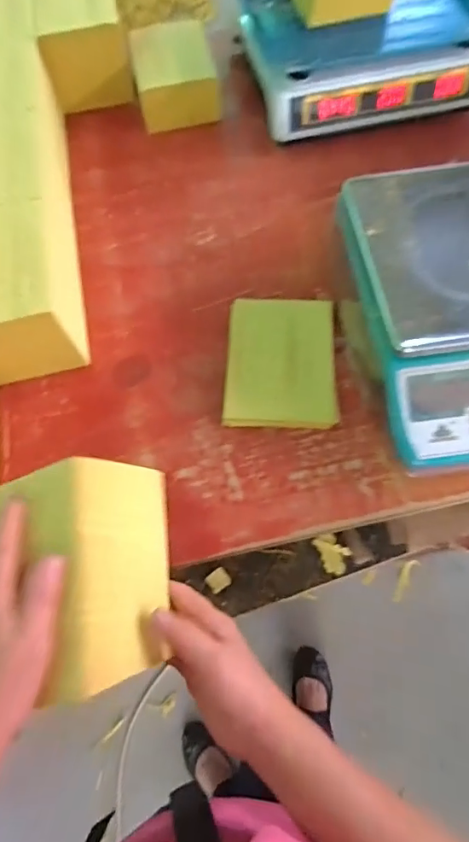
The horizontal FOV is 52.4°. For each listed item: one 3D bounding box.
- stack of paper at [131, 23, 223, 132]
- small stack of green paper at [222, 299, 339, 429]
[{"bbox_3d":[-0.084,-0.529,0.728,0.132,0.069,0.151,-10,66,-2],"label":"stack of paper"},{"bbox_3d":[0.053,-0.070,0.547,0.120,0.010,0.163,2,66,4],"label":"small stack of green paper"}]

